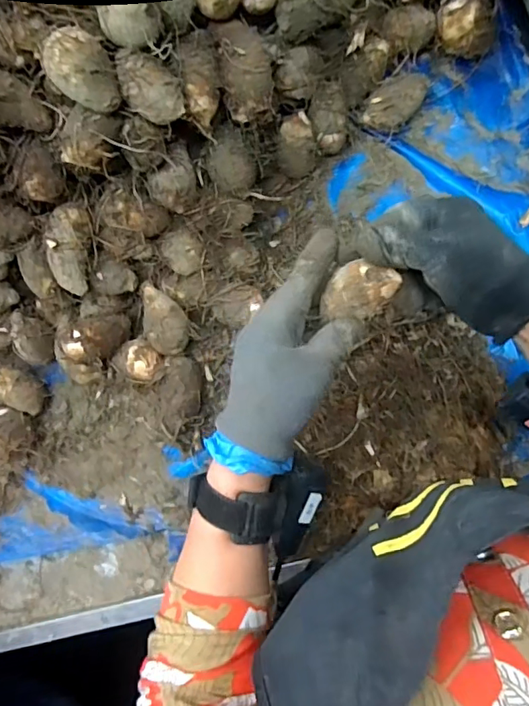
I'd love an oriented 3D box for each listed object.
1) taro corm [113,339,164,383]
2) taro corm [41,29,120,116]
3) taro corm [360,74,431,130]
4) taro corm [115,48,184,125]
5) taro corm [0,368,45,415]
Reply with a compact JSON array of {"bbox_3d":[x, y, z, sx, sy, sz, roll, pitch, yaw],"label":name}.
[{"bbox_3d":[-0.121,0.009,0.492,0.054,0.038,0.041,0,88,9],"label":"taro corm"},{"bbox_3d":[-0.124,-0.192,0.341,0.037,0.033,0.046,-31,83,7],"label":"taro corm"},{"bbox_3d":[0.124,-0.234,0.465,0.062,0.033,0.038,-44,82,5],"label":"taro corm"},{"bbox_3d":[-0.083,-0.193,0.361,0.040,0.033,0.038,3,88,9],"label":"taro corm"},{"bbox_3d":[-0.256,0.038,0.518,0.048,0.042,0.041,20,91,9],"label":"taro corm"}]

